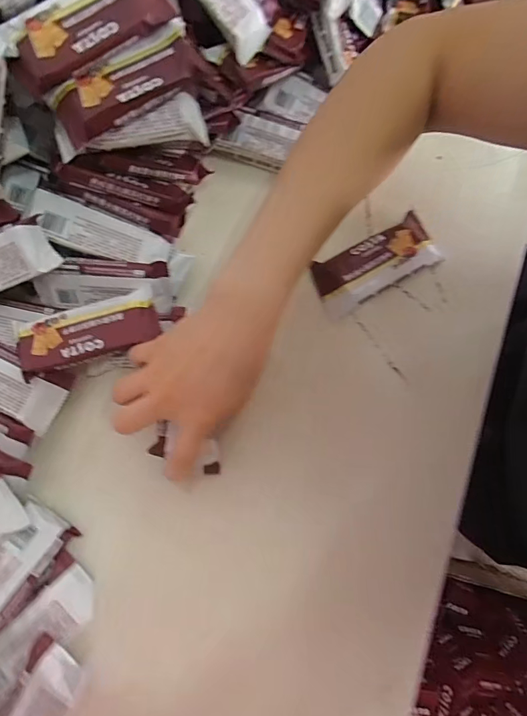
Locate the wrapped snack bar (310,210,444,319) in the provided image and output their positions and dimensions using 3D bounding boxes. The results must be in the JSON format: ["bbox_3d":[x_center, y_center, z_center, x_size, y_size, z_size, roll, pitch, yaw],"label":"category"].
[{"bbox_3d":[0.102,-0.084,0.365,0.115,0.012,0.049,-29,80,-5],"label":"wrapped snack bar"}]

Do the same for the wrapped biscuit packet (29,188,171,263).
[{"bbox_3d":[-0.135,-0.104,0.338,0.108,0.008,0.035,16,78,-18],"label":"wrapped biscuit packet"}]

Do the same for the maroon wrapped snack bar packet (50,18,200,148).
[{"bbox_3d":[-0.095,-0.195,0.287,0.111,0.013,0.040,-33,80,-6],"label":"maroon wrapped snack bar packet"}]

